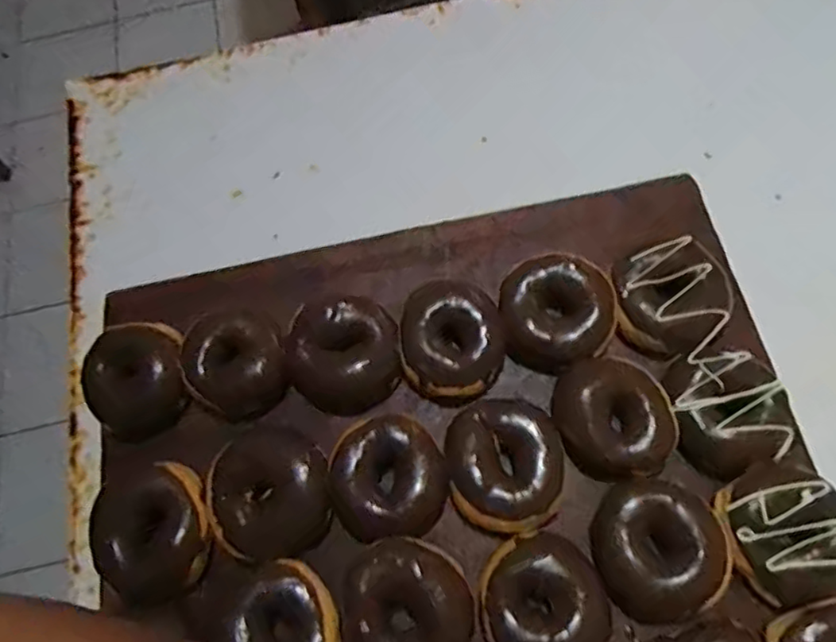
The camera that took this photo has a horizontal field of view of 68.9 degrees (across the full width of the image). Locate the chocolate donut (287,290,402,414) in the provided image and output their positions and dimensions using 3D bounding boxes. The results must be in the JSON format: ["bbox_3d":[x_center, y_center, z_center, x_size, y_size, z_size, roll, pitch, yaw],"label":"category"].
[{"bbox_3d":[-0.064,0.030,0.531,0.092,0.046,0.099,0,70,-1],"label":"chocolate donut"}]

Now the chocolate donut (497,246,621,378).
[{"bbox_3d":[0.115,-0.009,0.524,0.097,0.035,0.102,0,70,-1],"label":"chocolate donut"}]

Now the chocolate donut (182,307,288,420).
[{"bbox_3d":[-0.158,0.036,0.528,0.096,0.030,0.087,43,75,13],"label":"chocolate donut"}]

